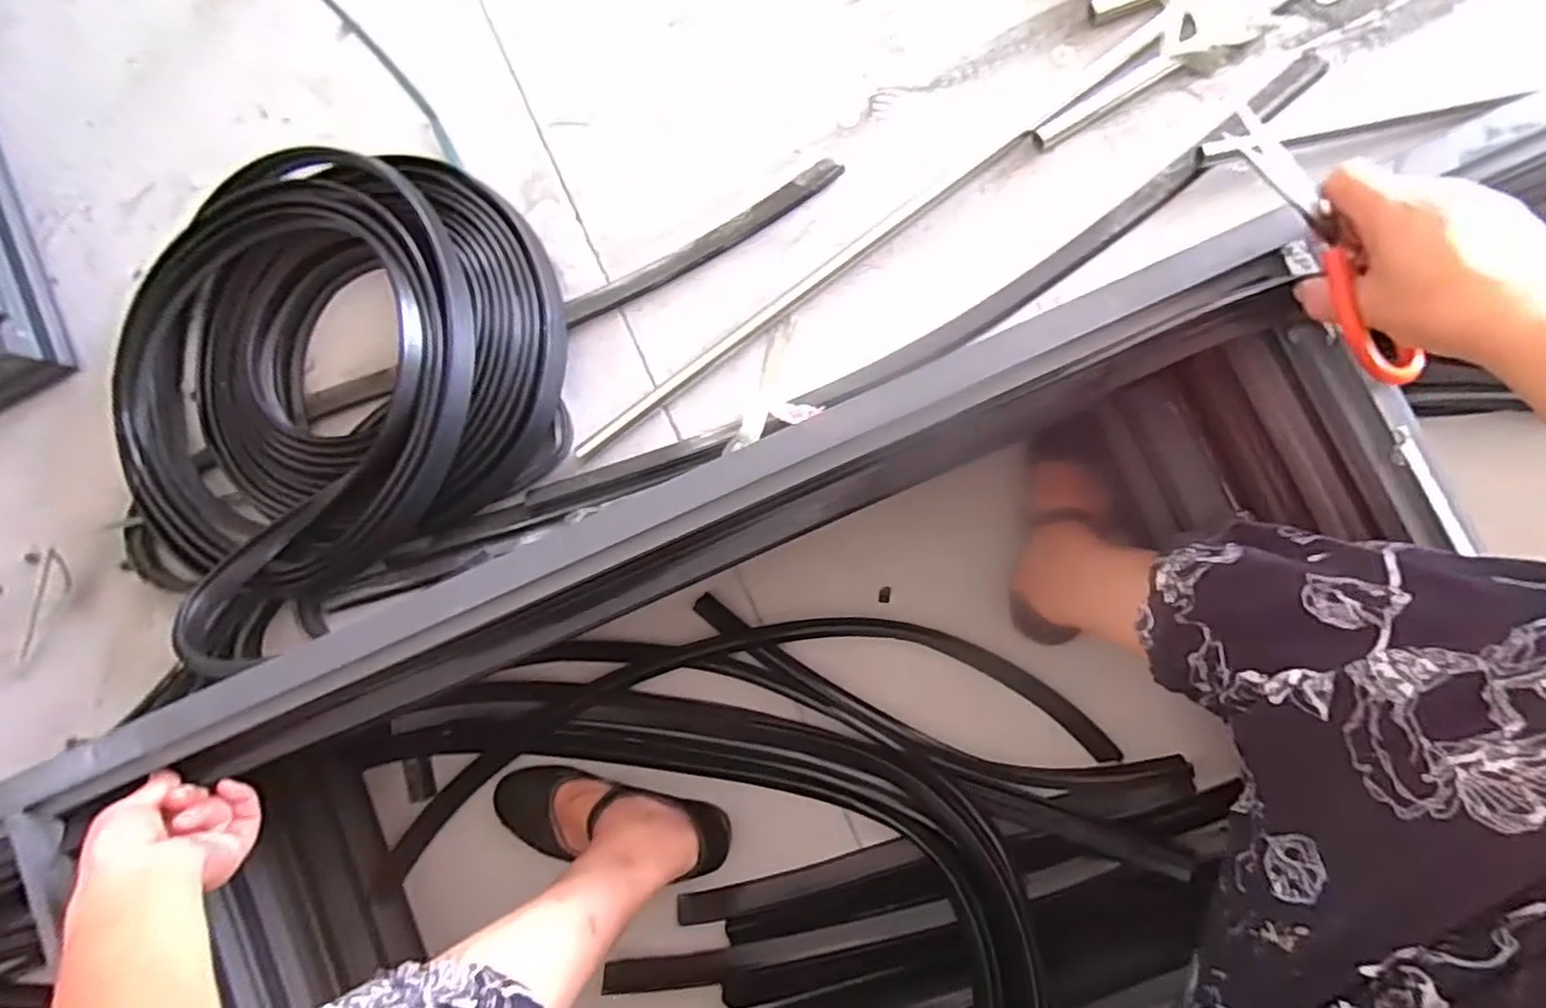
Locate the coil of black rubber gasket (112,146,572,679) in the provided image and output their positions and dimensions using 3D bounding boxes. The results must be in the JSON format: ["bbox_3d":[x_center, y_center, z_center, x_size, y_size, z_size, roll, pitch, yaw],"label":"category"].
[{"bbox_3d":[-0.522,-0.160,0.760,0.566,0.104,0.487,-31,85,2],"label":"coil of black rubber gasket"}]

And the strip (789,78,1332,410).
[{"bbox_3d":[0.312,-0.274,0.741,0.650,0.021,0.056,-33,85,2],"label":"strip"}]

